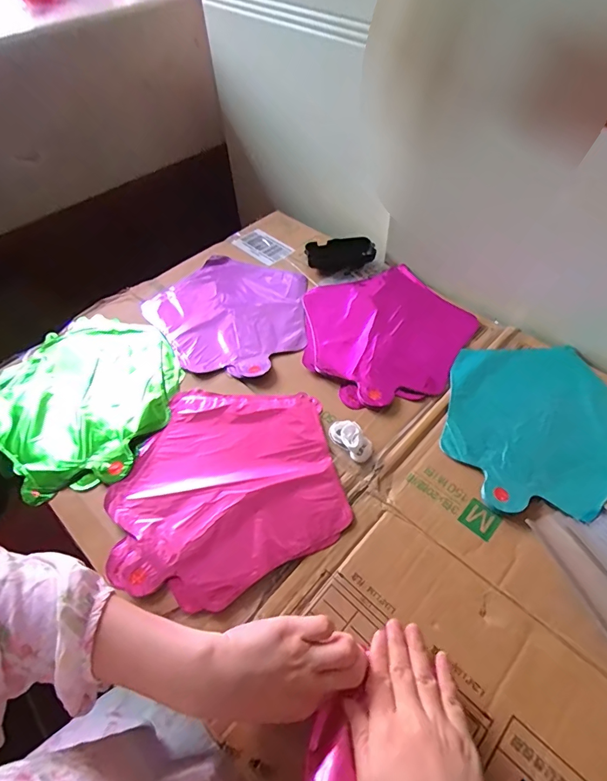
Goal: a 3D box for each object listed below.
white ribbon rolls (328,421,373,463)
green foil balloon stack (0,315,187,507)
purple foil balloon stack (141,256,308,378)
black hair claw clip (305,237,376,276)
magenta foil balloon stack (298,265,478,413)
[{"bbox_3d":[0.052,0.053,0.485,0.055,0.023,0.027,37,63,26],"label":"white ribbon rolls"},{"bbox_3d":[-0.275,0.005,0.547,0.255,0.017,0.231,35,62,25],"label":"green foil balloon stack"},{"bbox_3d":[-0.094,-0.118,0.634,0.226,0.021,0.238,-38,60,-23],"label":"purple foil balloon stack"},{"bbox_3d":[0.060,-0.217,0.699,0.107,0.025,0.057,-4,53,0],"label":"black hair claw clip"},{"bbox_3d":[0.117,-0.084,0.610,0.238,0.023,0.243,-15,54,-9],"label":"magenta foil balloon stack"}]

